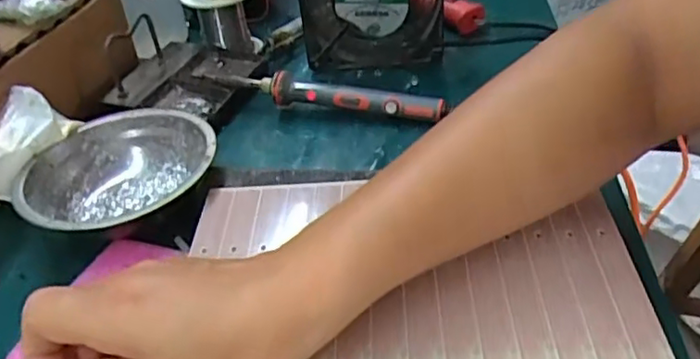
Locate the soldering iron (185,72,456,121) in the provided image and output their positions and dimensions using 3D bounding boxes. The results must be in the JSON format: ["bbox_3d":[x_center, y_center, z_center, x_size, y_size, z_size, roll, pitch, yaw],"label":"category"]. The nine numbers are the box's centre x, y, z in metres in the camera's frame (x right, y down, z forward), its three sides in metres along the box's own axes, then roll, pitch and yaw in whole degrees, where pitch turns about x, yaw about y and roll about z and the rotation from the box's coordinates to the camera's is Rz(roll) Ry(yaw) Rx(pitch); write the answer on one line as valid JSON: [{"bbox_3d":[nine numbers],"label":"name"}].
[{"bbox_3d":[-0.031,-0.067,0.505,0.210,0.028,0.018,9,40,17],"label":"soldering iron"}]

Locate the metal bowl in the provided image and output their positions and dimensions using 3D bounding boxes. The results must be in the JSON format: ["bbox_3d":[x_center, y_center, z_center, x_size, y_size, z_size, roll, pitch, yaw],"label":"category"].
[{"bbox_3d":[-0.152,0.000,0.425,0.118,0.034,0.122,-3,38,2],"label":"metal bowl"}]

